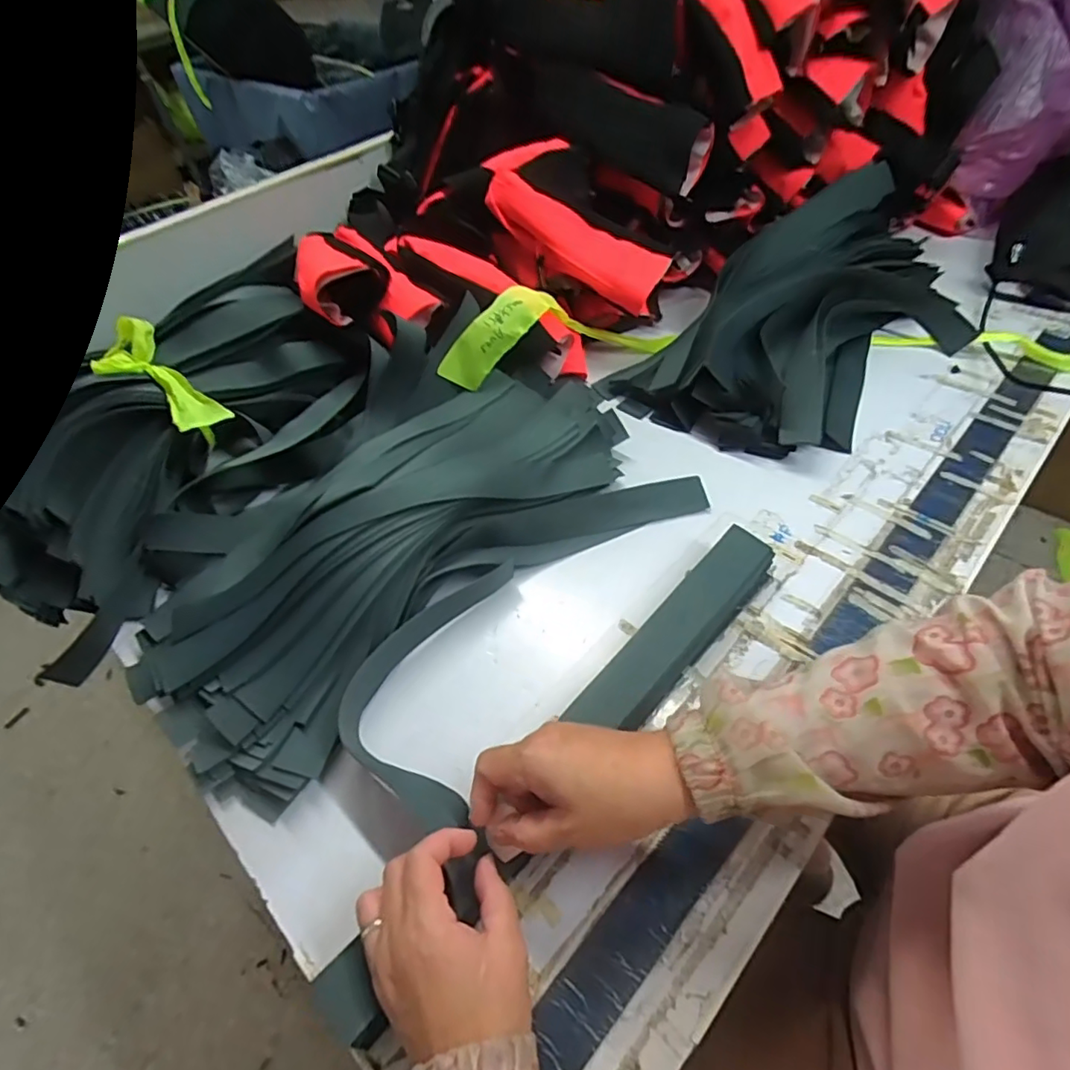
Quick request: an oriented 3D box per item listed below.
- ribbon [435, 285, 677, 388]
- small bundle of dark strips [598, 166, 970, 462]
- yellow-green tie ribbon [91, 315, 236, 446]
[{"bbox_3d":[0.037,-0.248,0.699,0.314,0.100,0.047,-14,49,-27],"label":"ribbon"},{"bbox_3d":[0.330,-0.274,0.689,0.294,0.124,0.433,34,62,29],"label":"small bundle of dark strips"},{"bbox_3d":[-0.385,-0.160,0.577,0.219,0.047,0.073,35,62,30],"label":"yellow-green tie ribbon"}]

